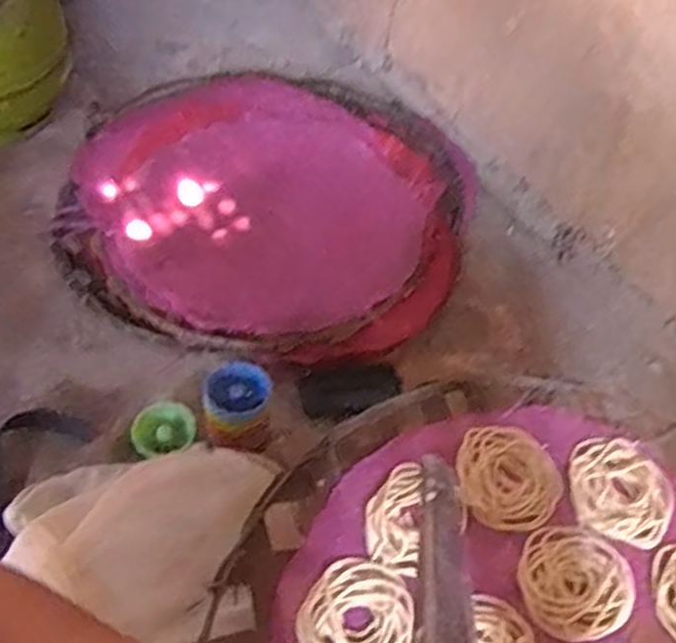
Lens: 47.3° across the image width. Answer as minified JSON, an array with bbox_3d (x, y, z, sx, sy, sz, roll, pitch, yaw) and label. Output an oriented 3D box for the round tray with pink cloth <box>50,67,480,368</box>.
[{"bbox_3d":[-0.078,-0.184,0.996,0.492,0.040,0.540,2,54,-3],"label":"round tray with pink cloth"}]

